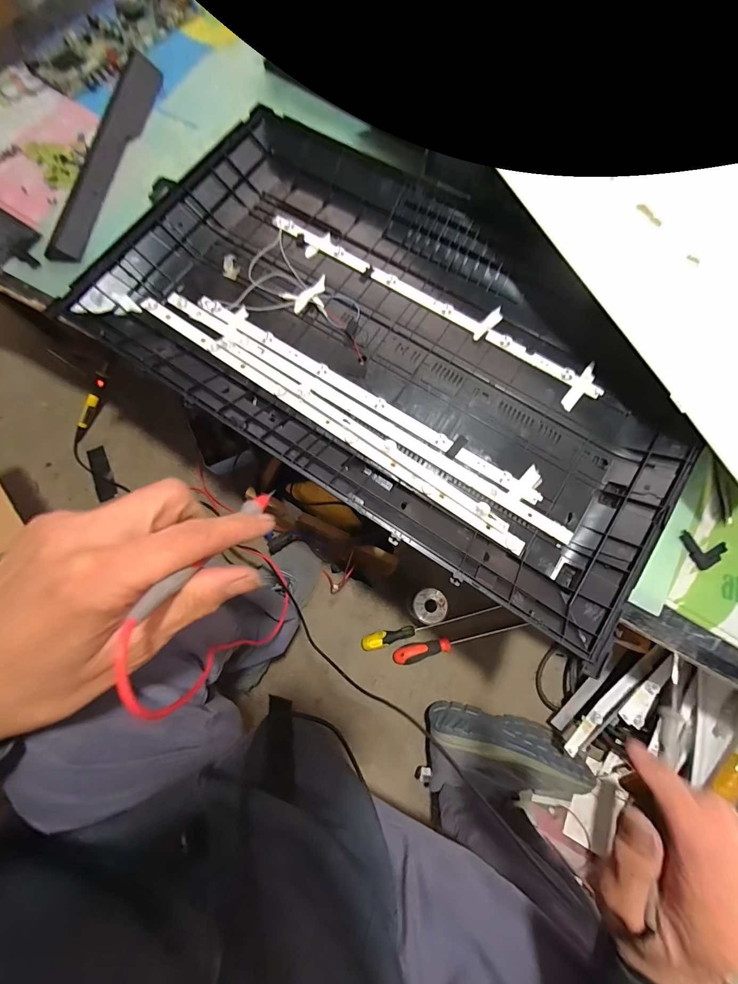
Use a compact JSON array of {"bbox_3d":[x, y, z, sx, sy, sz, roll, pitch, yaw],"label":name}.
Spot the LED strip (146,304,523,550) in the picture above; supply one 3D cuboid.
[{"bbox_3d":[-0.060,-0.090,0.440,0.552,0.007,0.020,34,78,8],"label":"LED strip"}]

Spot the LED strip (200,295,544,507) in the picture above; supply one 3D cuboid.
[{"bbox_3d":[-0.012,-0.122,0.447,0.489,0.004,0.020,32,78,8],"label":"LED strip"}]

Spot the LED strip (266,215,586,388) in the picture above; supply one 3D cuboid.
[{"bbox_3d":[0.062,-0.262,0.479,0.460,0.005,0.018,33,78,8],"label":"LED strip"}]

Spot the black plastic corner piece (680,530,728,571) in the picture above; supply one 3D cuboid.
[{"bbox_3d":[0.396,0.072,0.430,0.051,0.009,0.040,20,75,1],"label":"black plastic corner piece"}]

